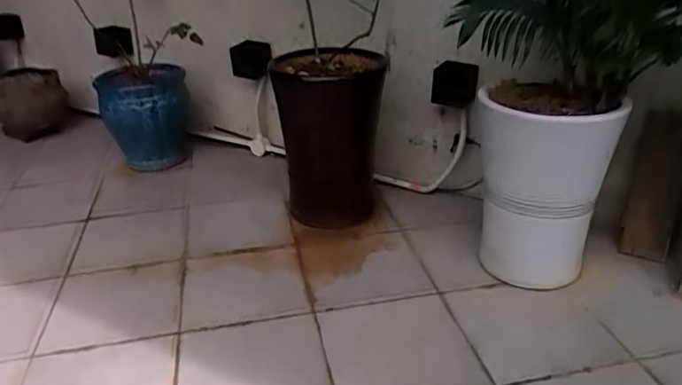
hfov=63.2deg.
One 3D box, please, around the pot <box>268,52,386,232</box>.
[{"bbox_3d":[-0.024,-0.154,1.623,0.302,0.472,0.266,-4,26,-11],"label":"pot"}]

